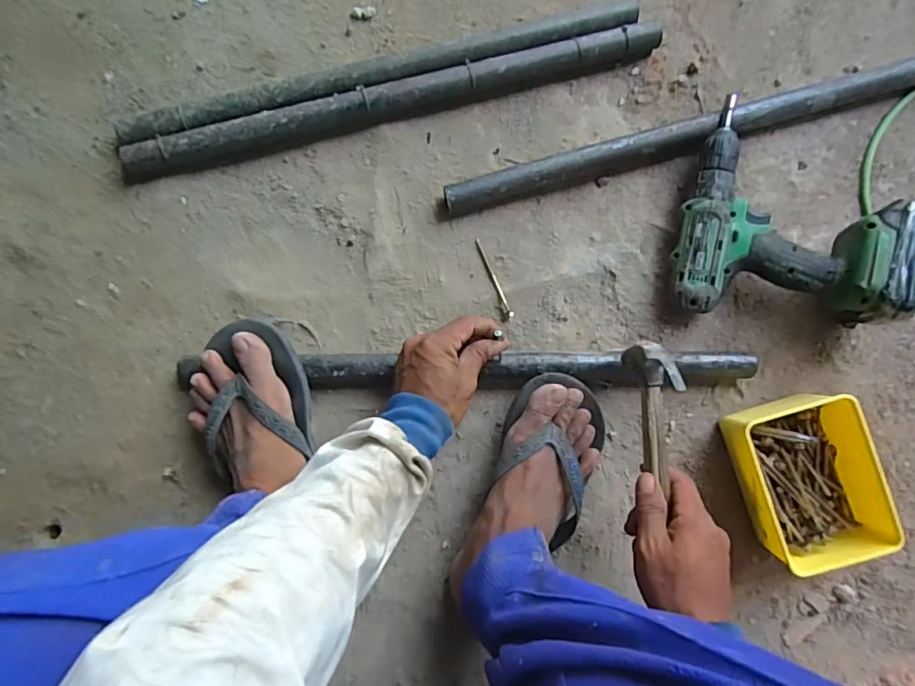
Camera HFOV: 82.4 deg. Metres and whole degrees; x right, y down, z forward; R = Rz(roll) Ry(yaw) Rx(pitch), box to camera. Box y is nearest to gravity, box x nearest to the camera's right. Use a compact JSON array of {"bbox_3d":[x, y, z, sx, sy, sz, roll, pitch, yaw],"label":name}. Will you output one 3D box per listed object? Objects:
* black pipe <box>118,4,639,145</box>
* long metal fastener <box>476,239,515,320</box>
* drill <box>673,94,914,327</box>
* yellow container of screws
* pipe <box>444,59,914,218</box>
[{"bbox_3d":[-0.078,-0.294,0.575,0.559,0.036,0.032,-15,86,-3],"label":"black pipe"},{"bbox_3d":[0.040,-0.072,0.575,0.007,0.009,0.095,-24,87,-3],"label":"long metal fastener"},{"bbox_3d":[0.347,-0.131,0.541,0.208,0.101,0.225,14,85,-1],"label":"drill"},{"bbox_3d":[0.350,0.141,0.530,0.117,0.076,0.168,-11,86,-3],"label":"yellow container of screws"},{"bbox_3d":[0.268,-0.235,0.587,0.580,0.033,0.031,-17,86,-3],"label":"pipe"}]

